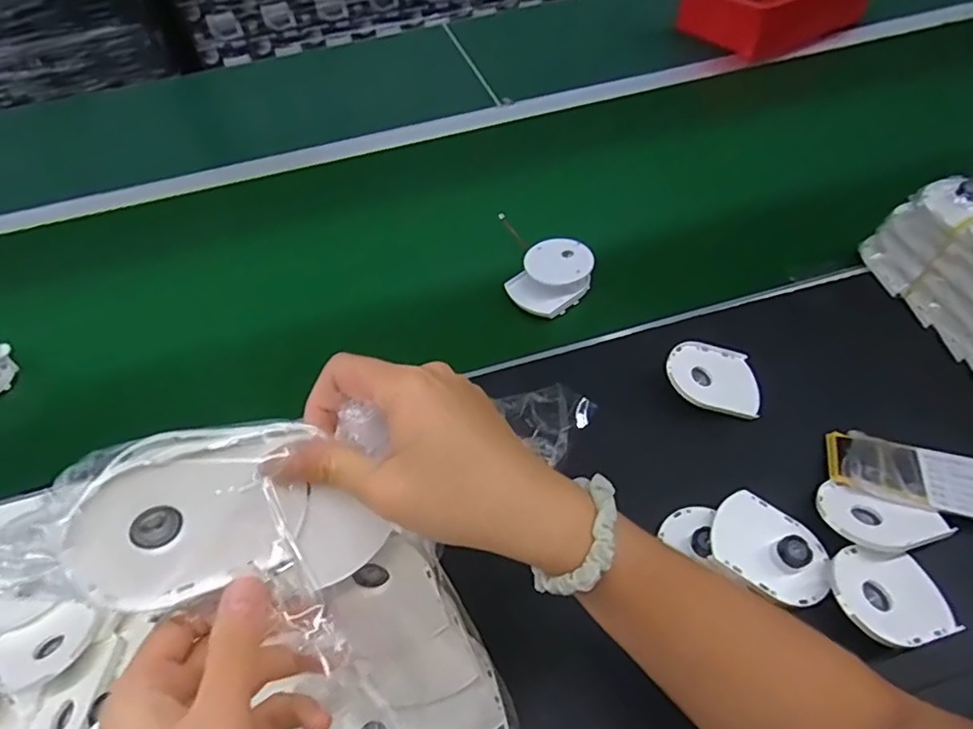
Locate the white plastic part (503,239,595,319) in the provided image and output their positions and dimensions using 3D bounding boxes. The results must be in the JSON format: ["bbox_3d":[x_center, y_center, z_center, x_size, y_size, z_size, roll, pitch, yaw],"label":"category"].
[{"bbox_3d":[0.061,-0.083,0.565,0.059,0.033,0.075,35,62,29],"label":"white plastic part"}]

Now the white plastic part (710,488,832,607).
[{"bbox_3d":[0.181,0.116,0.379,0.070,0.016,0.058,25,57,24],"label":"white plastic part"}]

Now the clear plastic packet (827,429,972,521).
[{"bbox_3d":[0.315,0.079,0.398,0.150,0.016,0.052,12,53,15],"label":"clear plastic packet"}]

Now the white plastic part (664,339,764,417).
[{"bbox_3d":[0.178,0.011,0.466,0.074,0.009,0.064,9,52,-12],"label":"white plastic part"}]

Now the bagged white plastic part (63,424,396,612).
[{"bbox_3d":[-0.094,0.060,0.240,0.117,0.067,0.021,6,5,-36],"label":"bagged white plastic part"}]

